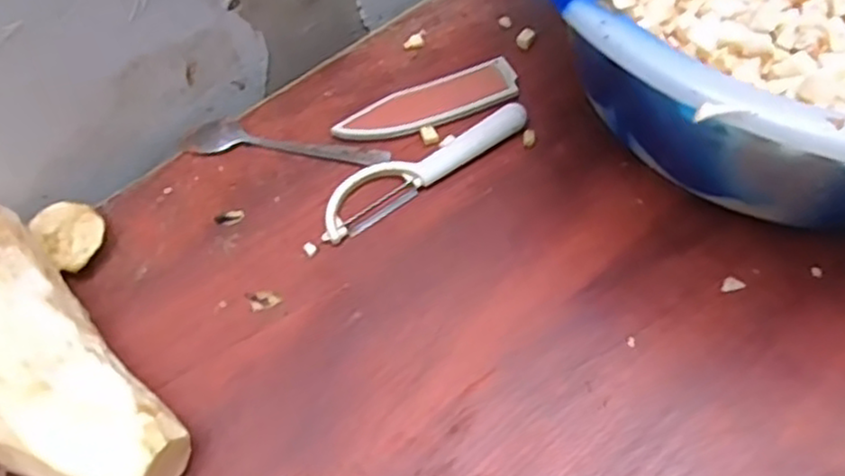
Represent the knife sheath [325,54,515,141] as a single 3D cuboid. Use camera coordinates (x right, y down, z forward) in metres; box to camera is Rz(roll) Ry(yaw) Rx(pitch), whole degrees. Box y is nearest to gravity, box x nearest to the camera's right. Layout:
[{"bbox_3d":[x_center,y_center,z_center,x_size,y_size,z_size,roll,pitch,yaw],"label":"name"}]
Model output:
[{"bbox_3d":[0.004,-0.085,0.449,0.118,0.005,0.034,-21,60,-9],"label":"knife sheath"}]

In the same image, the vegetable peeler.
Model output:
[{"bbox_3d":[0.000,-0.045,0.424,0.142,0.009,0.031,-33,63,-15],"label":"vegetable peeler"}]

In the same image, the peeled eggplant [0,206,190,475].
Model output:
[{"bbox_3d":[-0.189,0.062,0.337,0.074,0.081,0.179,-41,61,-15],"label":"peeled eggplant"}]

